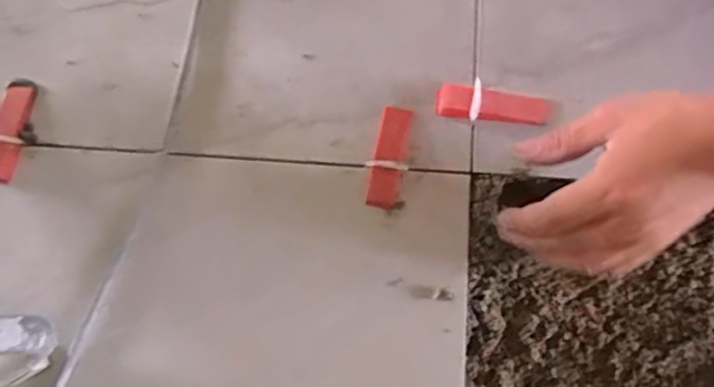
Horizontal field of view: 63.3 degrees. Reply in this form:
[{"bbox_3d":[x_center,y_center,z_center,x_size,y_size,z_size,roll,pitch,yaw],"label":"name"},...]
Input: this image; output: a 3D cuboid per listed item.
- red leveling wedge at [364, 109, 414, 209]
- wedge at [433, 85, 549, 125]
[{"bbox_3d":[0.023,-0.027,0.411,0.021,0.012,0.074,12,79,1],"label":"red leveling wedge"},{"bbox_3d":[0.099,-0.065,0.419,0.083,0.017,0.023,4,79,0],"label":"wedge"}]

